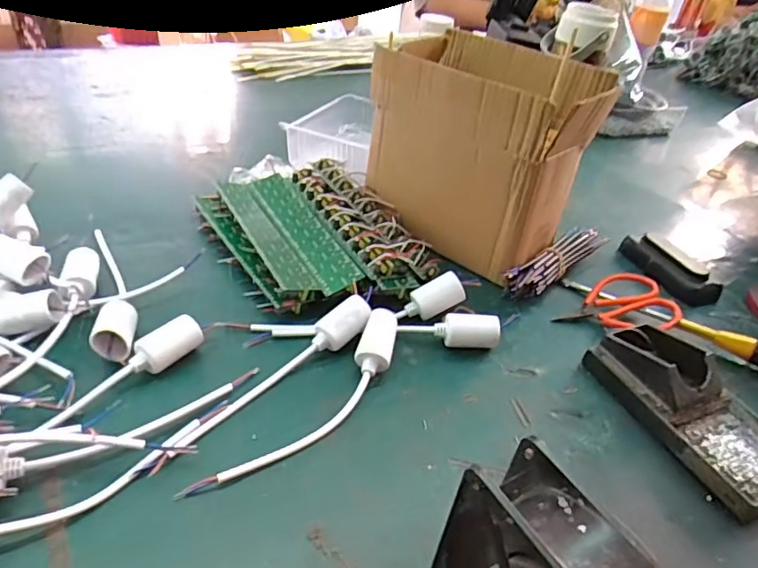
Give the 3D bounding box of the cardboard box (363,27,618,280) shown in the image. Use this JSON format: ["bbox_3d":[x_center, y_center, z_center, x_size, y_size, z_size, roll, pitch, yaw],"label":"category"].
[{"bbox_3d":[0.107,-0.146,0.560,0.195,0.158,0.149,30,43,26],"label":"cardboard box"}]

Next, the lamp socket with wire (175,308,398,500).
[{"bbox_3d":[-0.044,0.084,0.387,0.039,0.030,0.199,29,43,25],"label":"lamp socket with wire"}]

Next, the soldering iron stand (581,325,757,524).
[{"bbox_3d":[0.243,0.092,0.420,0.079,0.044,0.158,-13,42,-24],"label":"soldering iron stand"}]

